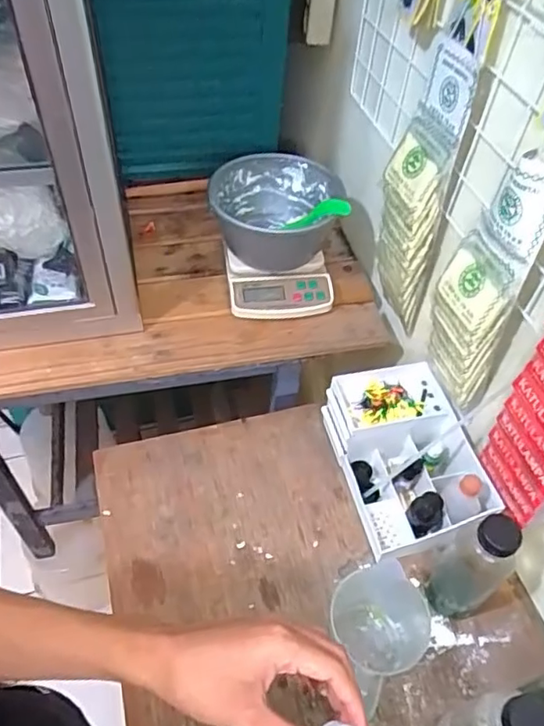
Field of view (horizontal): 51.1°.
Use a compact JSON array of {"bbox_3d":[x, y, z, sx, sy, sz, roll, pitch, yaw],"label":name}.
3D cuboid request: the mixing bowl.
[{"bbox_3d":[0.000,-0.225,0.855,0.170,0.105,0.167,2,51,-3],"label":"mixing bowl"}]

